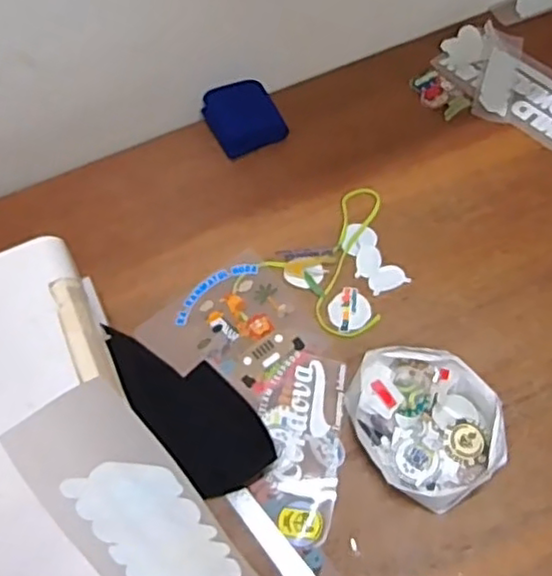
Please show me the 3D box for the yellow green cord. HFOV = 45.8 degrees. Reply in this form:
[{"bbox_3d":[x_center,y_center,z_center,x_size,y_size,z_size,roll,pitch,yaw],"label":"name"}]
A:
[{"bbox_3d":[0.114,-0.040,0.944,0.210,0.004,0.183,-38,67,-16],"label":"yellow green cord"}]

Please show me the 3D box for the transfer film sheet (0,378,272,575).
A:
[{"bbox_3d":[-0.048,0.131,0.312,0.062,0.009,0.191,-36,95,0],"label":"transfer film sheet"}]

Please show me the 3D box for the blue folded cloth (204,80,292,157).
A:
[{"bbox_3d":[-0.052,-0.280,1.069,0.113,0.032,0.124,-24,63,-10],"label":"blue folded cloth"}]

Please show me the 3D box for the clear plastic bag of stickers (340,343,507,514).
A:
[{"bbox_3d":[0.183,0.161,0.811,0.158,0.041,0.194,-33,65,-14],"label":"clear plastic bag of stickers"}]

